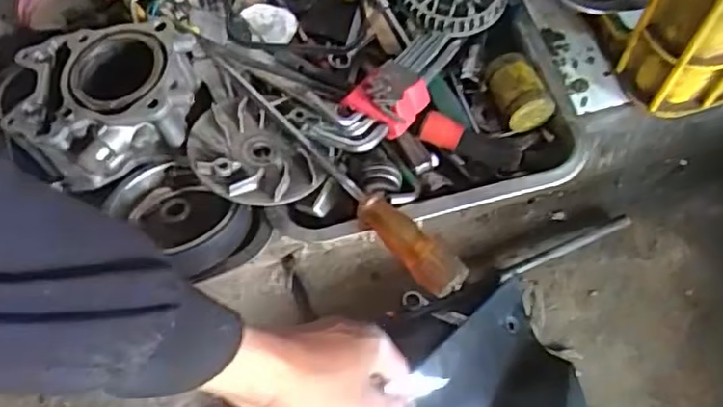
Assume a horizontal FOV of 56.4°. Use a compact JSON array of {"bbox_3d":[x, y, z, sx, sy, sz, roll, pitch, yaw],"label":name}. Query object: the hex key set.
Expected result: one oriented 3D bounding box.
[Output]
[{"bbox_3d":[0.029,-0.096,0.538,0.064,0.043,0.152,33,57,15],"label":"hex key set"}]

